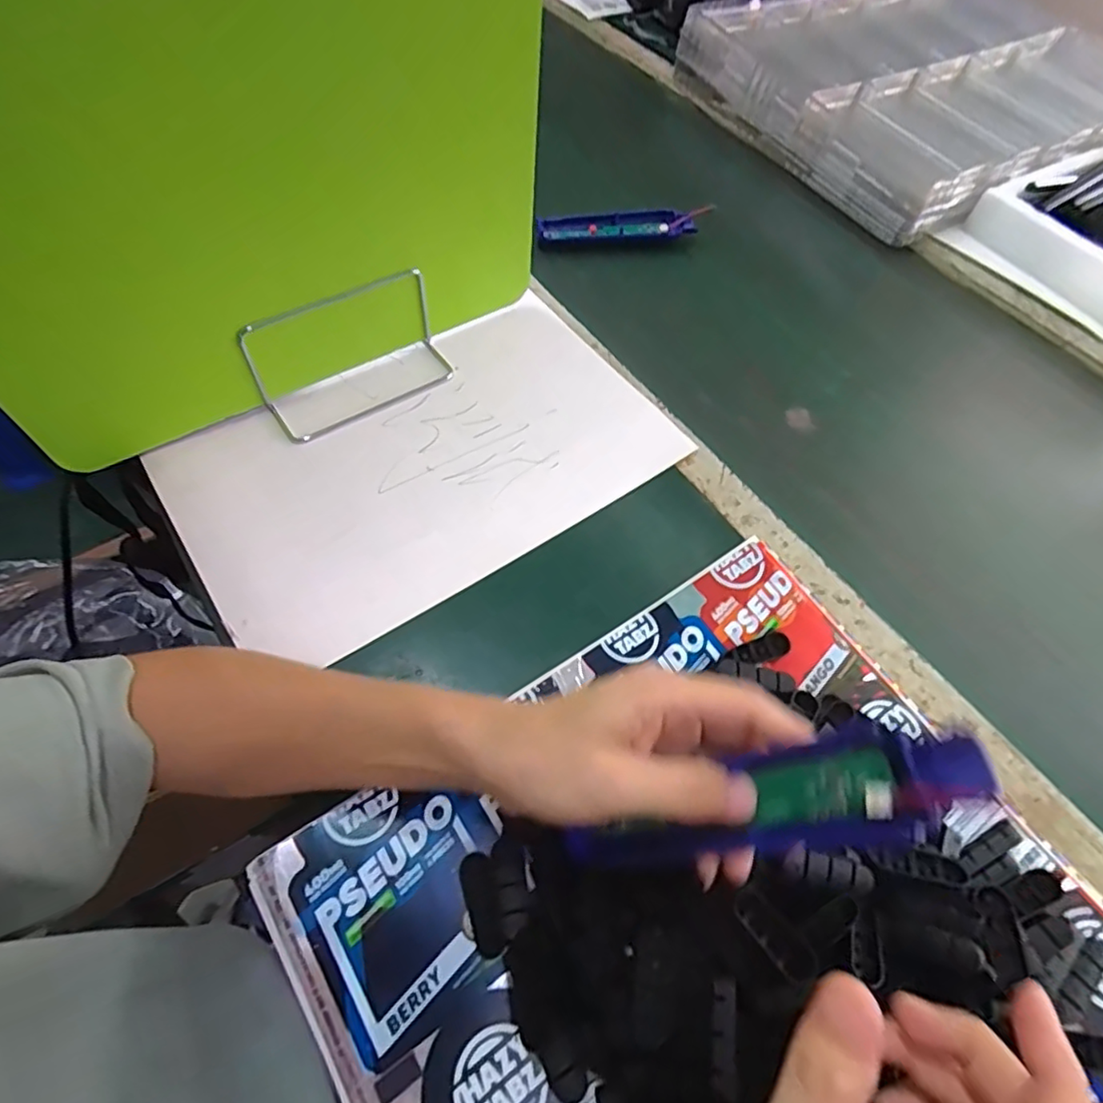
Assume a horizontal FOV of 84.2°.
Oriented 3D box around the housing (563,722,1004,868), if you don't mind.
[{"bbox_3d":[0.082,0.108,0.253,0.176,0.018,0.039,-31,48,31],"label":"housing"}]

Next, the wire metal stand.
[{"bbox_3d":[-0.158,-0.161,0.484,0.156,0.080,0.075,-24,63,-20],"label":"wire metal stand"}]

